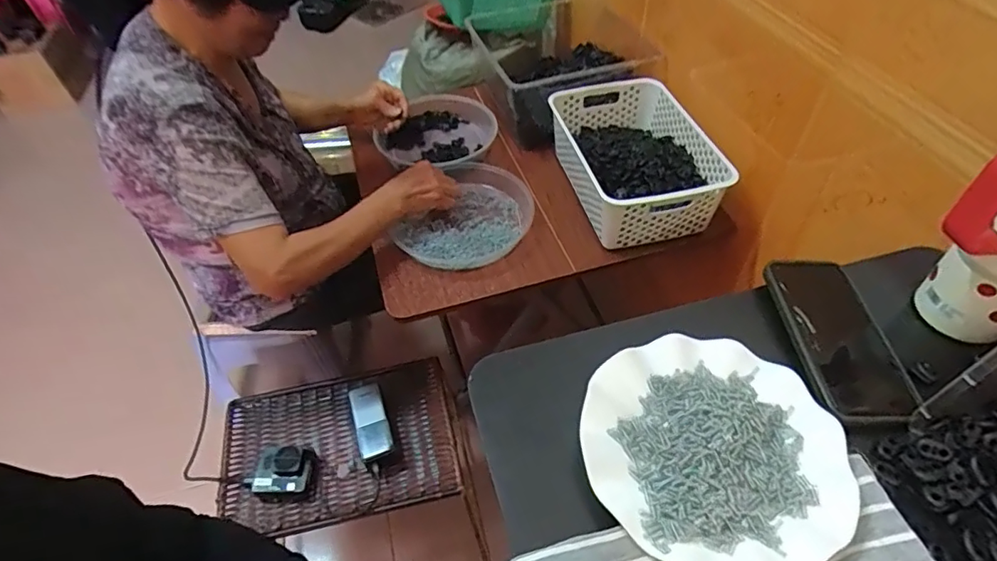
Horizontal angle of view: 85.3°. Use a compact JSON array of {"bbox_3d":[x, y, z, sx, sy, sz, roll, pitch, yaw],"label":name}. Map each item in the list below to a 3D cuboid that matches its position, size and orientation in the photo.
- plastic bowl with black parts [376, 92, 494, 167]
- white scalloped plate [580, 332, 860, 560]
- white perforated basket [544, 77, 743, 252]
[{"bbox_3d":[-0.112,-0.284,1.039,0.211,0.067,0.201,-2,49,2],"label":"plastic bowl with black parts"},{"bbox_3d":[0.156,0.124,0.400,0.178,0.025,0.176,-2,47,3],"label":"white scalloped plate"},{"bbox_3d":[0.223,-0.198,0.898,0.212,0.113,0.318,-12,49,-6],"label":"white perforated basket"}]

